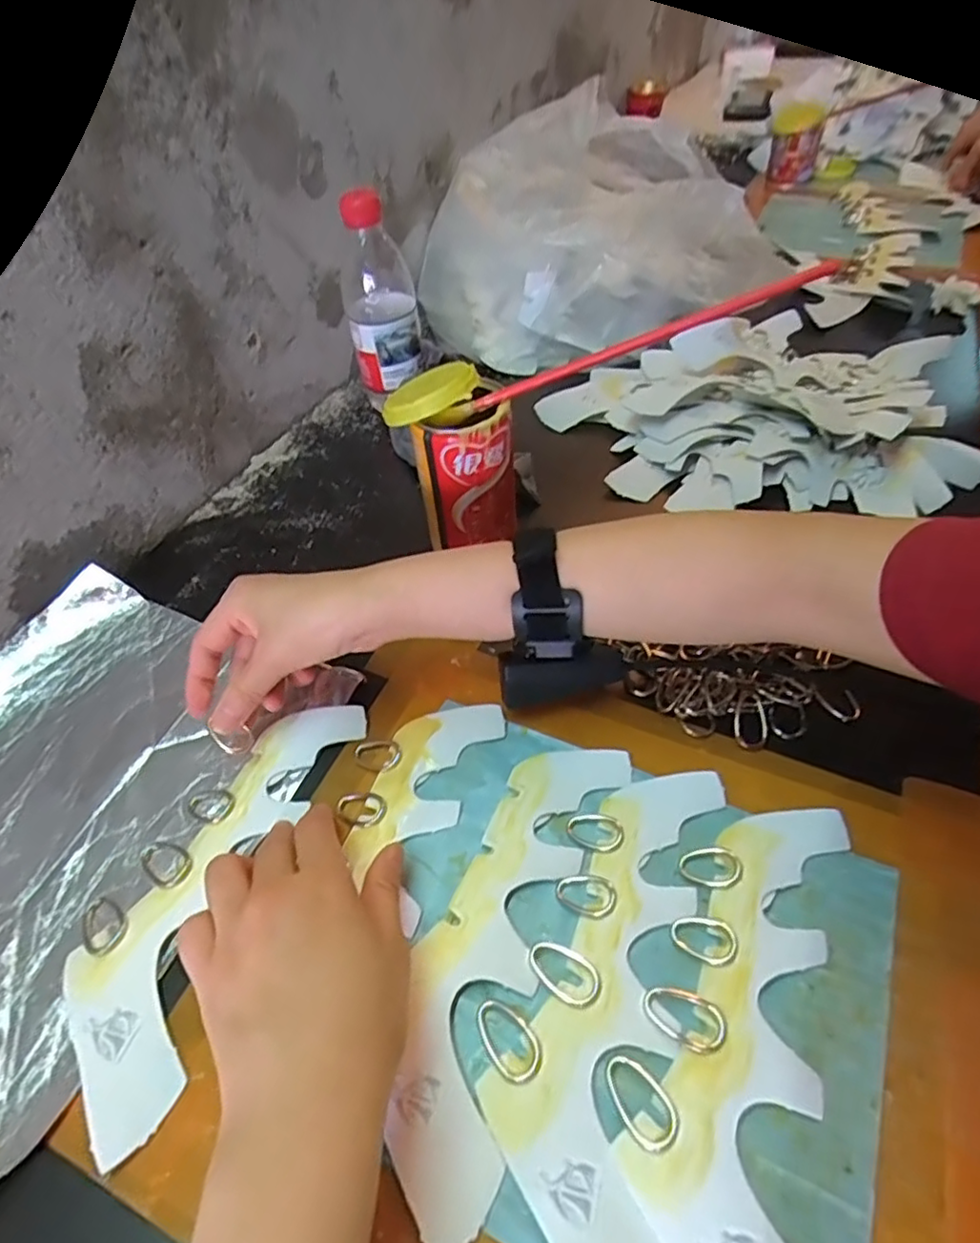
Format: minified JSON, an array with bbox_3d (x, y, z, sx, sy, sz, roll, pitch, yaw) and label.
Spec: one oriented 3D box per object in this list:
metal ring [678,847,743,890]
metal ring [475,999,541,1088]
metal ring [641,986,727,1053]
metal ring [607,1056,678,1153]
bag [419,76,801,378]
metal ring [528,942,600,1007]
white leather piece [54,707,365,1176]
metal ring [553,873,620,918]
[{"bbox_3d":[0.110,0.122,0.315,0.029,0.005,0.020,3,50,8],"label":"metal ring"},{"bbox_3d":[0.008,0.182,0.275,0.020,0.004,0.035,-33,54,-21],"label":"metal ring"},{"bbox_3d":[0.084,0.171,0.275,0.034,0.004,0.021,27,57,25],"label":"metal ring"},{"bbox_3d":[0.061,0.194,0.256,0.020,0.004,0.033,-33,54,-21],"label":"metal ring"},{"bbox_3d":[0.107,-0.404,0.649,0.373,0.171,0.221,-17,50,-9],"label":"bag"},{"bbox_3d":[0.034,0.159,0.289,0.034,0.004,0.021,27,56,25],"label":"metal ring"},{"bbox_3d":[-0.144,0.132,0.331,0.077,0.009,0.216,14,52,16],"label":"white leather piece"},{"bbox_3d":[0.048,0.134,0.313,0.030,0.004,0.020,16,61,28],"label":"metal ring"}]

